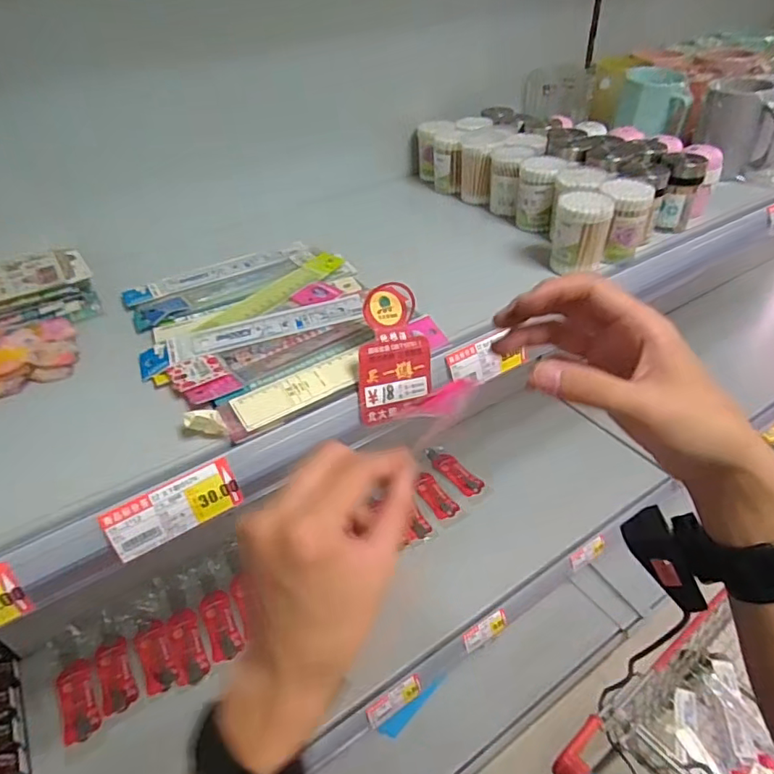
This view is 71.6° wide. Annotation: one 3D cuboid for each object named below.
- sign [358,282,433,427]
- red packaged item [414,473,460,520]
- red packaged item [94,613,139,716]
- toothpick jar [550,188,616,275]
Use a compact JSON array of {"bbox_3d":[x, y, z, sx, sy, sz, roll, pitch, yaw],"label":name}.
[{"bbox_3d":[0.007,-0.027,0.446,0.066,0.113,0.009,0,2,-27],"label":"sign"},{"bbox_3d":[0.096,0.216,1.067,0.049,0.018,0.106,-24,45,-25],"label":"red packaged item"},{"bbox_3d":[-0.437,0.436,0.856,0.049,0.015,0.156,-21,44,-23],"label":"red packaged item"},{"bbox_3d":[0.197,-0.157,0.548,0.053,0.071,0.054,15,42,19],"label":"toothpick jar"}]

